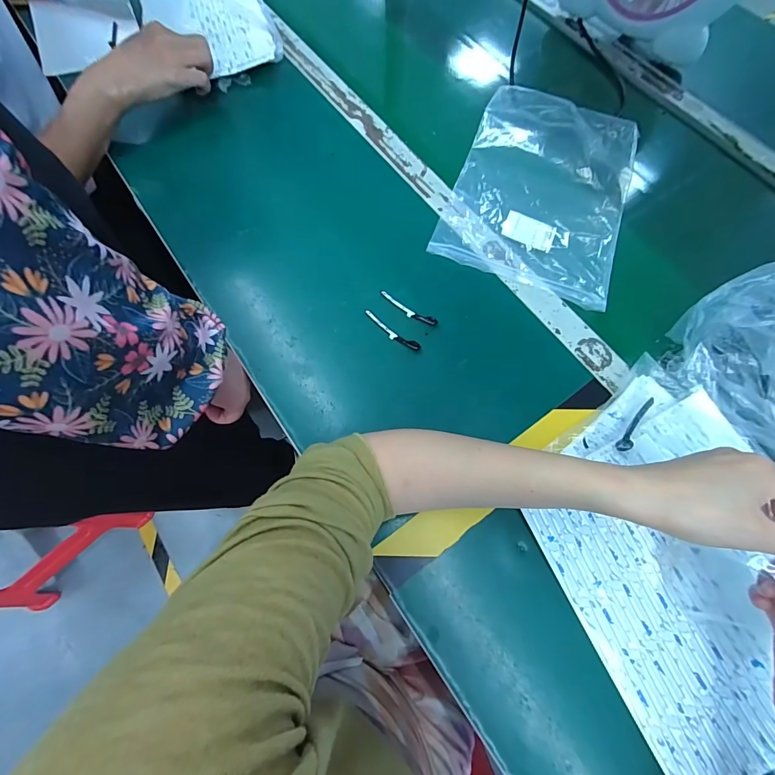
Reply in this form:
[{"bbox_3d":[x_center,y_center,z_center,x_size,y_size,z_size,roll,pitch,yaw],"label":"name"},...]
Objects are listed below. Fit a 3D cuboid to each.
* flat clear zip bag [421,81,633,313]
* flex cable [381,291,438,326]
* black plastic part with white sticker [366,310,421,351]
[{"bbox_3d":[0.207,-0.265,0.508,0.221,0.039,0.319,22,71,4],"label":"flat clear zip bag"},{"bbox_3d":[0.023,-0.087,0.431,0.072,0.004,0.014,30,70,9],"label":"flex cable"},{"bbox_3d":[0.004,-0.061,0.420,0.073,0.004,0.013,34,71,11],"label":"black plastic part with white sticker"}]

